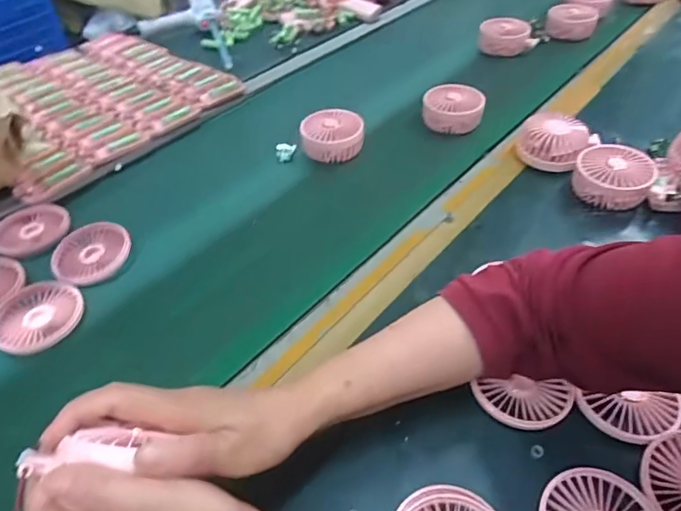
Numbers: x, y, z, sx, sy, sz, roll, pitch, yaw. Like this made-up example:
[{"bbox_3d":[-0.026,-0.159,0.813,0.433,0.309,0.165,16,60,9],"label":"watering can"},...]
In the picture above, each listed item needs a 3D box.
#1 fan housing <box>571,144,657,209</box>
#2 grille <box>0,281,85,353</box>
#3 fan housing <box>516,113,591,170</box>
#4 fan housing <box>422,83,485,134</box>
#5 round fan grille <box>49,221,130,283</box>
[{"bbox_3d":[0.335,-0.096,0.625,0.084,0.048,0.079,-1,46,1],"label":"fan housing"},{"bbox_3d":[-0.319,0.062,0.532,0.086,0.010,0.089,-1,46,1],"label":"grille"},{"bbox_3d":[0.282,-0.153,0.671,0.084,0.042,0.076,19,49,19],"label":"fan housing"},{"bbox_3d":[0.169,-0.220,0.755,0.088,0.041,0.076,11,47,12],"label":"fan housing"},{"bbox_3d":[-0.293,-0.005,0.597,0.086,0.015,0.086,-1,46,1],"label":"round fan grille"}]

